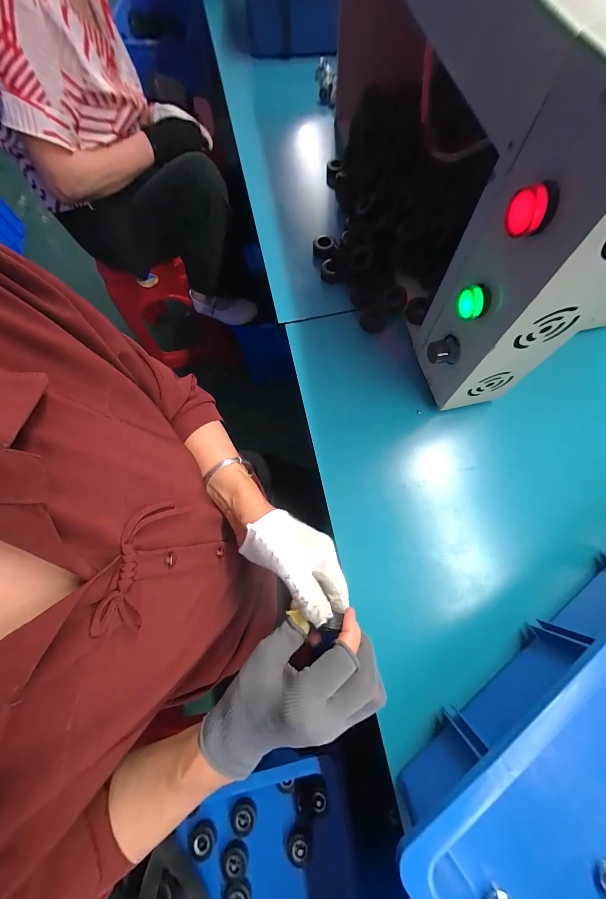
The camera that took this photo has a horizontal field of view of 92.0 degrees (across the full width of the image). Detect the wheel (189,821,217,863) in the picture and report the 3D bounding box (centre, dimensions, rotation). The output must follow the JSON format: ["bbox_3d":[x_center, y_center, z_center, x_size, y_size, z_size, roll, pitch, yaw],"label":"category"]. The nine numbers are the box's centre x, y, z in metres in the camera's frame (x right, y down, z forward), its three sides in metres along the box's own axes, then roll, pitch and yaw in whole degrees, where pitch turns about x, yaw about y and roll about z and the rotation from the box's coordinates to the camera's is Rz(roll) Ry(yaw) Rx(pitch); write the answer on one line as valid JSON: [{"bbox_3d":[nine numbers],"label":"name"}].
[{"bbox_3d":[-0.153,0.596,0.446,0.038,0.009,0.044,17,74,7],"label":"wheel"}]

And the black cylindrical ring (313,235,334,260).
[{"bbox_3d":[0.033,-0.328,0.479,0.033,0.021,0.031,-1,73,2],"label":"black cylindrical ring"}]

